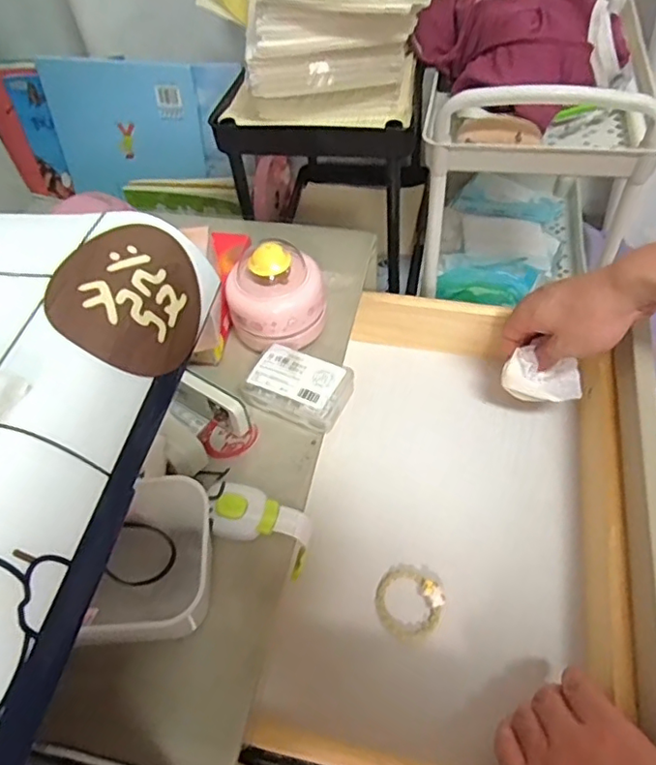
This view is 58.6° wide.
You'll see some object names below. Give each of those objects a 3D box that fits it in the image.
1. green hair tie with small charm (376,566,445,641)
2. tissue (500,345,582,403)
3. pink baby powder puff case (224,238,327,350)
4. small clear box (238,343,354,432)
[{"bbox_3d":[0.068,0.187,0.498,0.056,0.012,0.055,-3,53,4],"label":"green hair tie with small charm"},{"bbox_3d":[0.202,-0.003,0.555,0.070,0.041,0.034,13,56,15],"label":"tissue"},{"bbox_3d":[-0.044,-0.077,0.493,0.080,0.077,0.078,3,54,8],"label":"pink baby powder puff case"},{"bbox_3d":[-0.027,0.002,0.467,0.087,0.027,0.048,19,57,19],"label":"small clear box"}]

